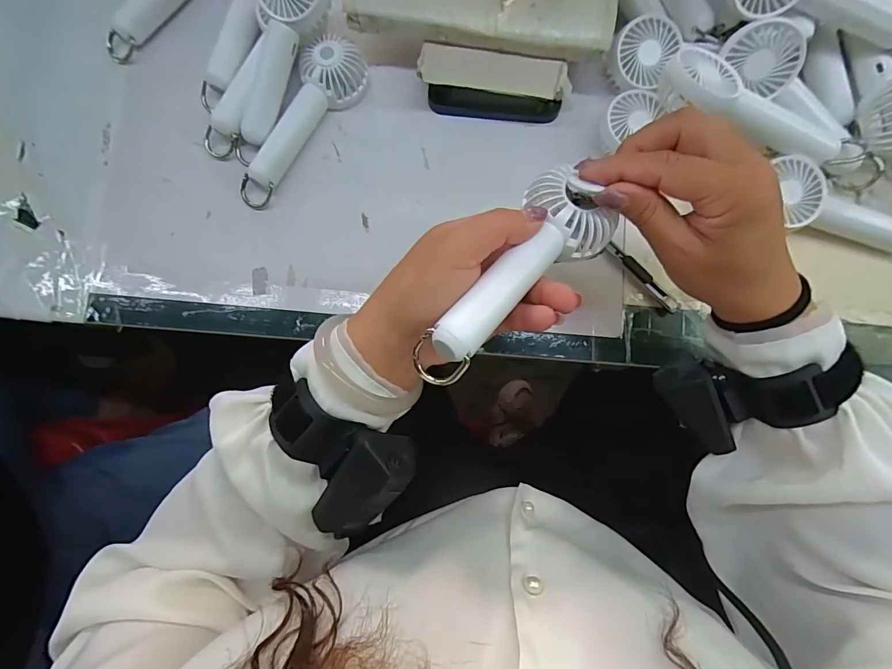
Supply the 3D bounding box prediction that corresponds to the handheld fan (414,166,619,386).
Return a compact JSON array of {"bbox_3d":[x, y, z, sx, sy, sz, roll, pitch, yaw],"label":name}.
[{"bbox_3d":[0.037,-0.032,0.222,0.052,0.031,0.137,41,73,6],"label":"handheld fan"}]

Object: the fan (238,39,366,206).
[{"bbox_3d":[-0.130,-0.185,0.352,0.046,0.031,0.158,37,84,6],"label":"fan"}]

